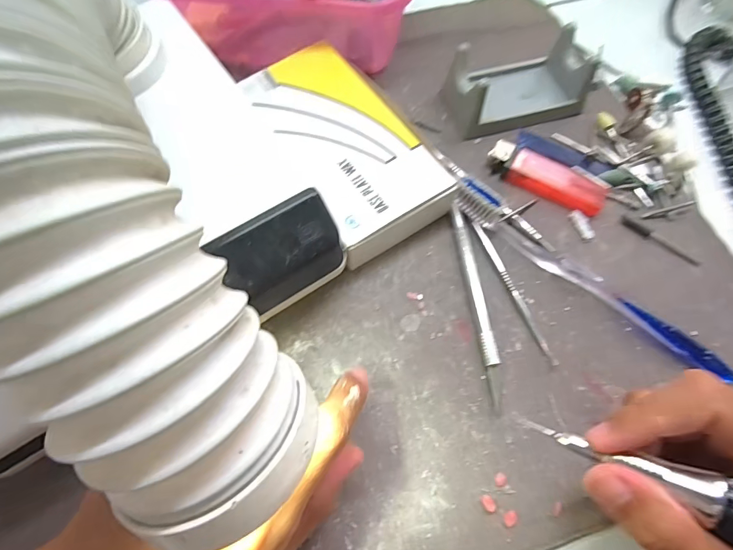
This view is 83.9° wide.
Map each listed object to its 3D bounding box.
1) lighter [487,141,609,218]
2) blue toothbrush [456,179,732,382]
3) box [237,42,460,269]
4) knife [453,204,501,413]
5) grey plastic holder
[{"bbox_3d":[0.121,-0.066,0.275,0.079,0.013,0.023,29,69,12],"label":"lighter"},{"bbox_3d":[0.130,-0.001,0.241,0.178,0.023,0.017,35,71,14],"label":"blue toothbrush"},{"bbox_3d":[-0.015,-0.085,0.272,0.077,0.034,0.145,-30,70,-13],"label":"box"},{"bbox_3d":[0.066,0.014,0.243,0.008,0.006,0.123,-6,66,-3],"label":"knife"},{"bbox_3d":[0.108,-0.141,0.297,0.103,0.037,0.061,-15,67,-7],"label":"grey plastic holder"}]

